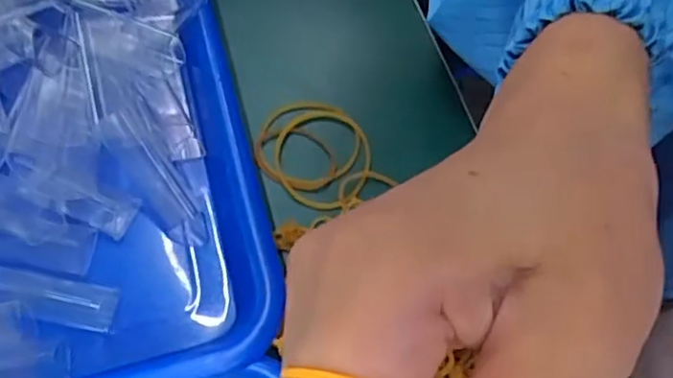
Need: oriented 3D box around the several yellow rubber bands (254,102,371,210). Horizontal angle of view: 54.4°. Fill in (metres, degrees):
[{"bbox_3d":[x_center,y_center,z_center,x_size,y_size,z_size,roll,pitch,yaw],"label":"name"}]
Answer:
[{"bbox_3d":[-0.011,-0.017,0.311,0.053,0.007,0.055,0,64,0],"label":"several yellow rubber bands"}]

